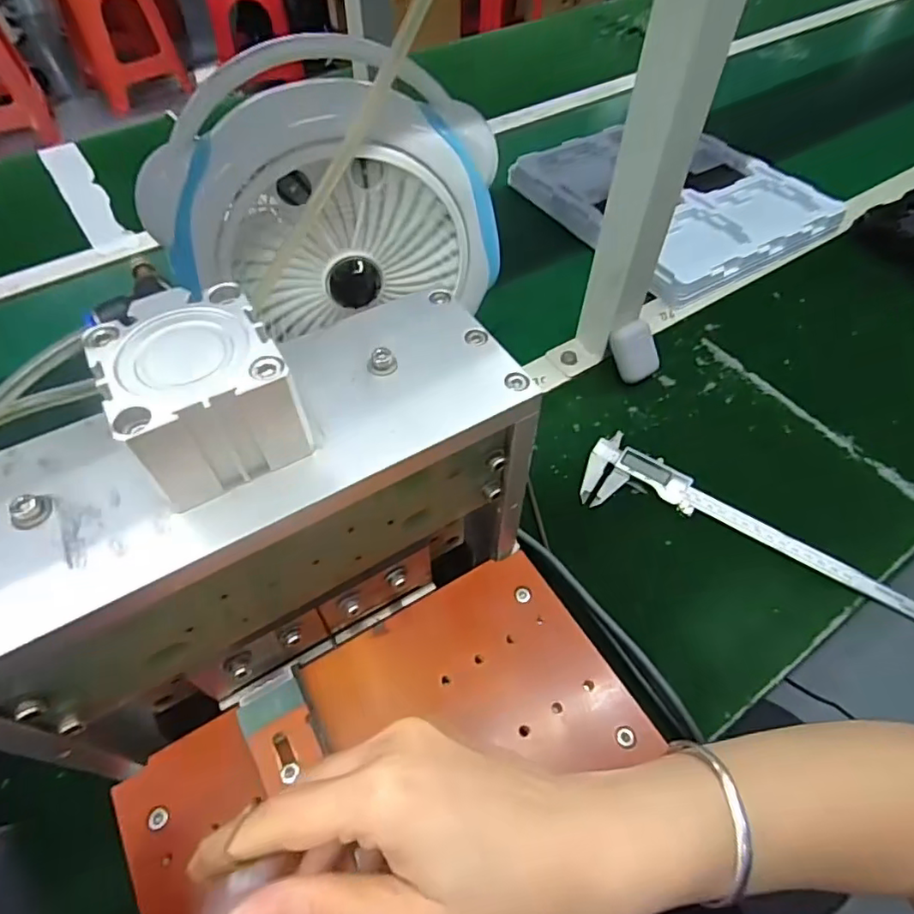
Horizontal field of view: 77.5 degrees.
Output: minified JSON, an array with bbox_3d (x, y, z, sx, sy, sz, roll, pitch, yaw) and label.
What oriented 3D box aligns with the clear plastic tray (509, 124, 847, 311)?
[{"bbox_3d":[0.264,-0.339,0.730,0.295,0.031,0.336,-26,59,-18],"label":"clear plastic tray"}]

